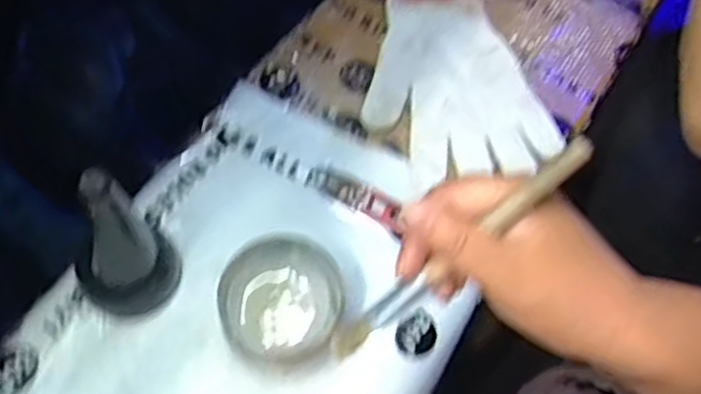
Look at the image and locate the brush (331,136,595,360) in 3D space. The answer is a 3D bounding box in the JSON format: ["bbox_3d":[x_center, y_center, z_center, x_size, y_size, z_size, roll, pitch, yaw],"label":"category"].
[{"bbox_3d":[0.047,0.028,0.342,0.158,0.010,0.013,-41,62,19],"label":"brush"}]

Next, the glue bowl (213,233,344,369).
[{"bbox_3d":[-0.045,0.073,0.486,0.079,0.053,0.076,2,63,-4],"label":"glue bowl"}]

